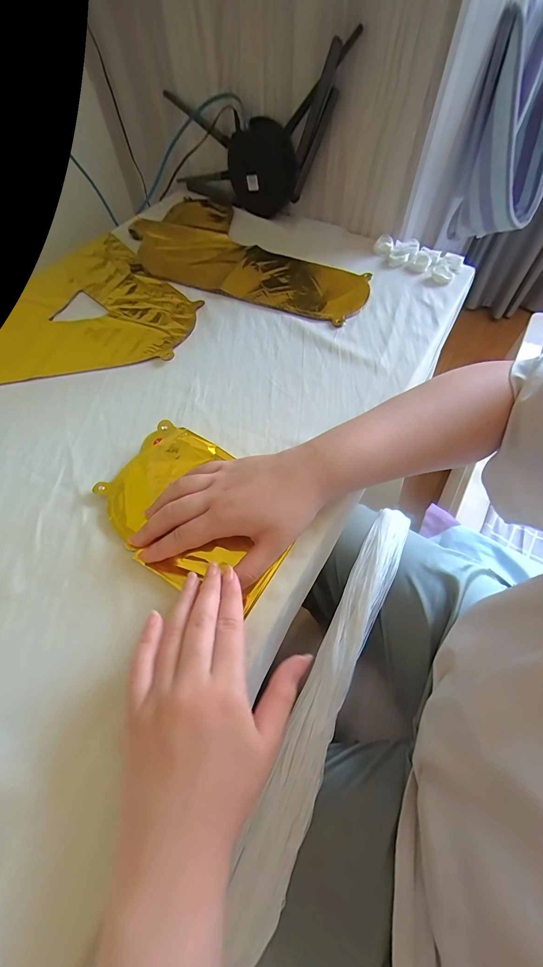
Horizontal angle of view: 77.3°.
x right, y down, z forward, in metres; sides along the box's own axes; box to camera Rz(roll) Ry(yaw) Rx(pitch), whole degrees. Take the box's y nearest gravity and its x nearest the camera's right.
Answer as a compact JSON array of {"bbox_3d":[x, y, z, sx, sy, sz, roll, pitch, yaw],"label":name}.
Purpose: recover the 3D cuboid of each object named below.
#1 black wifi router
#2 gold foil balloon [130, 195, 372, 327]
[{"bbox_3d":[-0.031,-0.518,0.521,0.338,0.170,0.037,14,58,37],"label":"black wifi router"},{"bbox_3d":[-0.032,-0.366,0.526,0.397,0.015,0.241,25,63,14],"label":"gold foil balloon"}]

